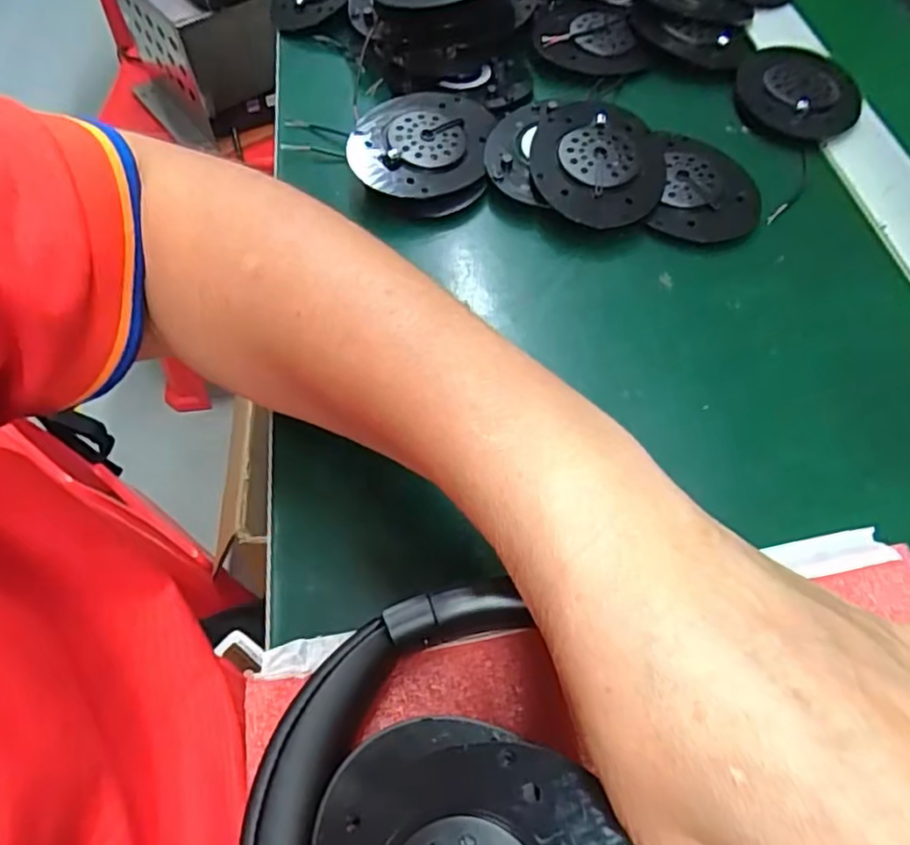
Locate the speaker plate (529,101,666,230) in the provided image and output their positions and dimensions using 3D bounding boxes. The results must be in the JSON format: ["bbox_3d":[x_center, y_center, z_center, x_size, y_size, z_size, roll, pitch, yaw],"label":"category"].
[{"bbox_3d":[0.073,-0.134,0.335,0.066,0.016,0.079,8,59,5],"label":"speaker plate"}]

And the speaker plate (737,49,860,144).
[{"bbox_3d":[0.197,-0.192,0.376,0.066,0.011,0.081,15,60,10],"label":"speaker plate"}]

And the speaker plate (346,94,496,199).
[{"bbox_3d":[-0.017,-0.148,0.341,0.065,0.010,0.076,9,59,6],"label":"speaker plate"}]

